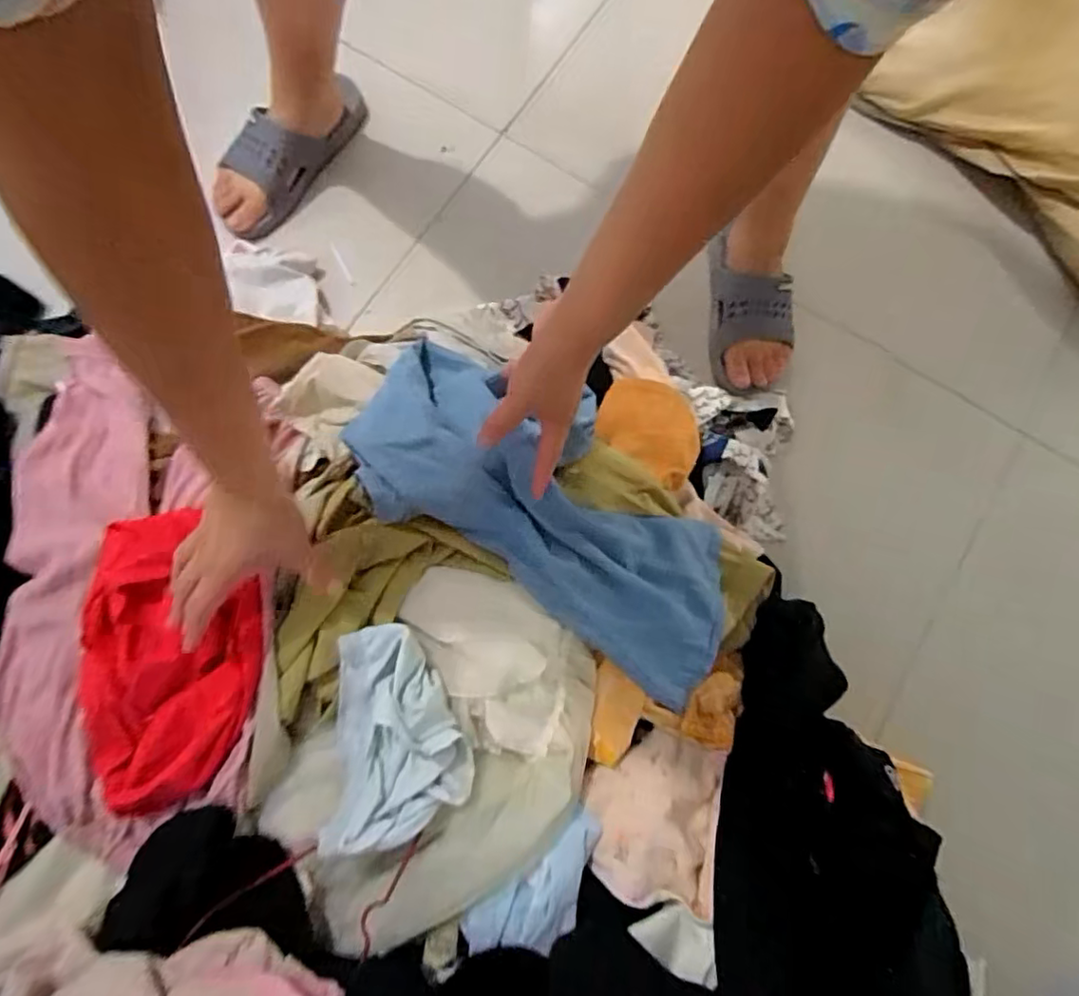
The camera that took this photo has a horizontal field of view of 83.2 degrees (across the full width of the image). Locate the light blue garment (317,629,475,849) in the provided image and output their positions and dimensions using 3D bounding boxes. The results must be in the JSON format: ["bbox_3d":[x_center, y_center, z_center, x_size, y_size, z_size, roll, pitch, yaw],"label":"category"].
[{"bbox_3d":[-0.122,0.201,0.517,0.115,0.062,0.172,-3,76,-3],"label":"light blue garment"}]

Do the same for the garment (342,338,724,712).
[{"bbox_3d":[0.020,0.017,0.581,0.406,0.077,0.177,37,77,-7],"label":"garment"}]

